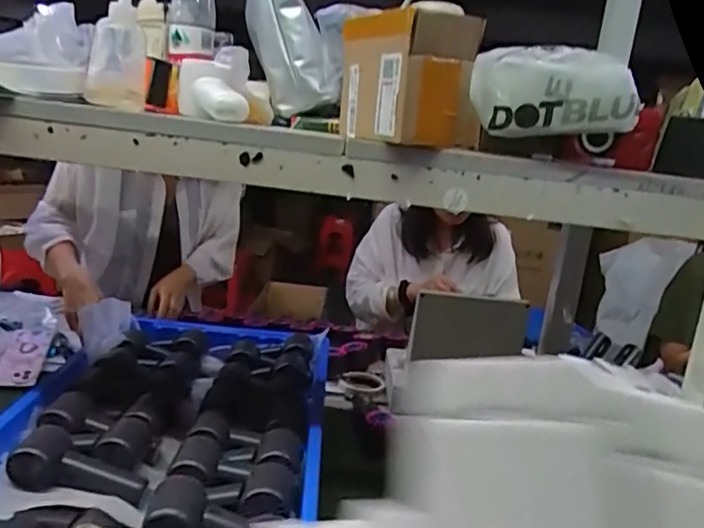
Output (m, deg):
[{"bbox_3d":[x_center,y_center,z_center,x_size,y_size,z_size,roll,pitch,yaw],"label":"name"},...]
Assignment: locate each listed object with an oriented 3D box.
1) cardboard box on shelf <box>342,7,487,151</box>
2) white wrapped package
[{"bbox_3d":[0.054,-0.185,0.591,0.089,0.116,0.141,-1,15,-29],"label":"cardboard box on shelf"},{"bbox_3d":[0.193,-0.164,0.552,0.153,0.083,0.044,9,14,11],"label":"white wrapped package"}]

